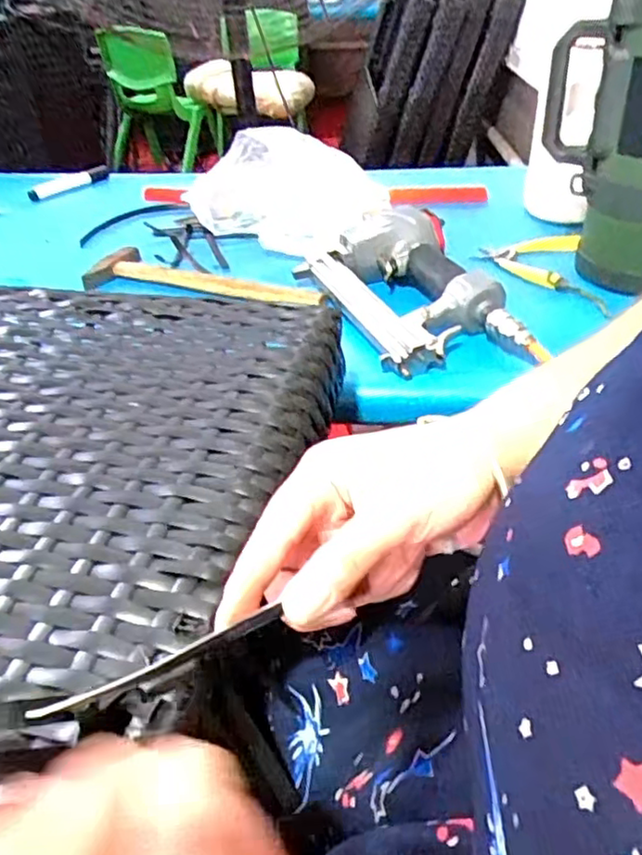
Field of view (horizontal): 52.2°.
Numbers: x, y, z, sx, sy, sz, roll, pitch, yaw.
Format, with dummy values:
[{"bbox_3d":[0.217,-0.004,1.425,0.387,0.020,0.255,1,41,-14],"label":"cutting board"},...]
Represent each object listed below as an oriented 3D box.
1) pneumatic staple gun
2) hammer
[{"bbox_3d":[0.075,-0.143,0.647,0.158,0.053,0.248,-7,37,-10],"label":"pneumatic staple gun"},{"bbox_3d":[-0.123,-0.168,0.732,0.268,0.016,0.094,10,37,12],"label":"hammer"}]

